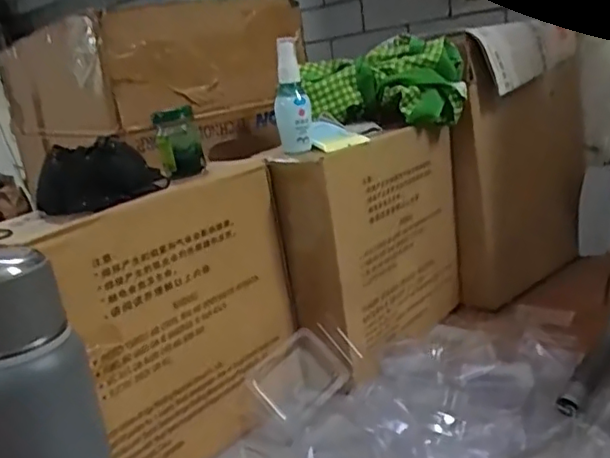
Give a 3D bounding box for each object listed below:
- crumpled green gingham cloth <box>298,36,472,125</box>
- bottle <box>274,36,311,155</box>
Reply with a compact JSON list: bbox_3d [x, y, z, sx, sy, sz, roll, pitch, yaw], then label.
[{"bbox_3d":[0.096,-0.180,0.776,0.206,0.095,0.096,-7,15,6],"label":"crumpled green gingham cloth"},{"bbox_3d":[-0.017,-0.143,0.664,0.035,0.119,0.035,-9,15,-2],"label":"bottle"}]

